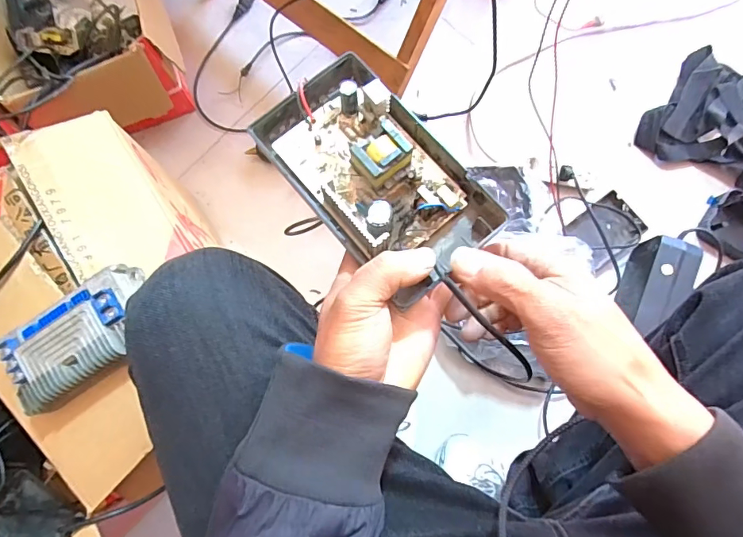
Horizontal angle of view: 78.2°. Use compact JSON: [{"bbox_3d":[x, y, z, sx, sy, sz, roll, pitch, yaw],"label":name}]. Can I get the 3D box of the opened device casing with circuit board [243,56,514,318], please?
[{"bbox_3d":[0.003,-0.065,0.309,0.096,0.035,0.162,-39,82,-6],"label":"opened device casing with circuit board"}]

